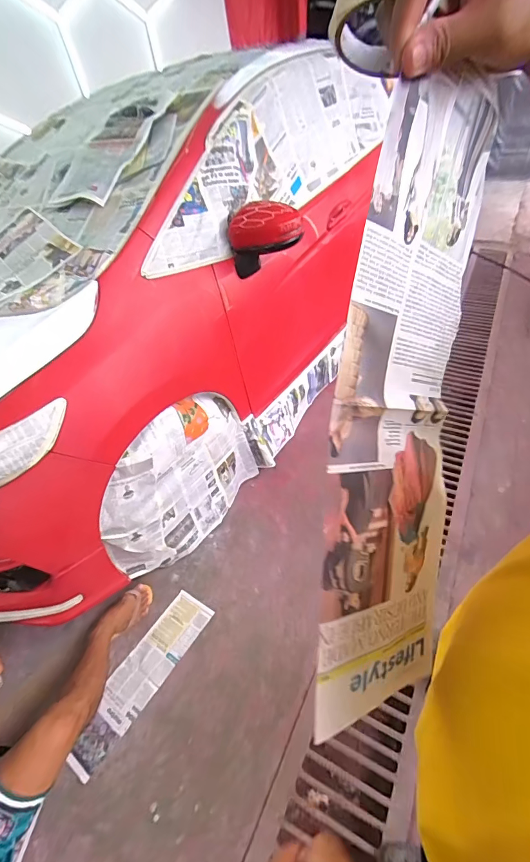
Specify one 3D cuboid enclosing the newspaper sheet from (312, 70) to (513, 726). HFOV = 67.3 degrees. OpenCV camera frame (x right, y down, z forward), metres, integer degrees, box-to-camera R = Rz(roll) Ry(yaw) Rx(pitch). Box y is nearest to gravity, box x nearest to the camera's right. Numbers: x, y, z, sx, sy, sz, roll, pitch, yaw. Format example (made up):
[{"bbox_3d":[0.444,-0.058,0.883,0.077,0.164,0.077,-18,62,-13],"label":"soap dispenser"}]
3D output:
[{"bbox_3d":[0.121,-0.011,0.340,0.152,0.511,0.025,0,8,-34],"label":"newspaper sheet"}]

